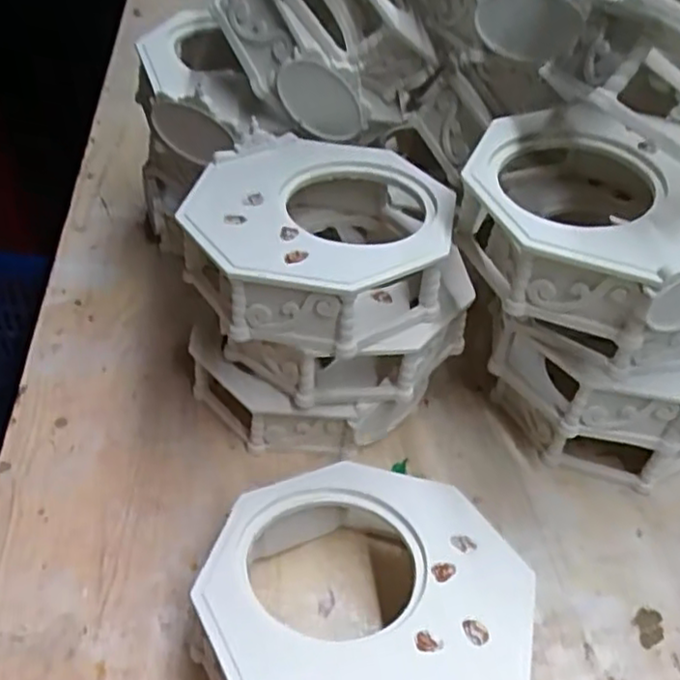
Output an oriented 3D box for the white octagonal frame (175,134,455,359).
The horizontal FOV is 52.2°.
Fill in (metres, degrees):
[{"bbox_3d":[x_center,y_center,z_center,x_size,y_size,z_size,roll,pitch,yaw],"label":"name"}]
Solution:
[{"bbox_3d":[-0.008,-0.049,0.321,0.119,0.045,0.121,9,43,3],"label":"white octagonal frame"}]

